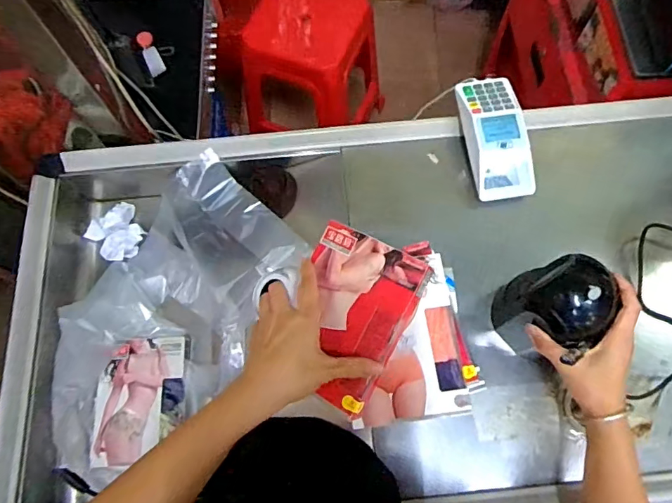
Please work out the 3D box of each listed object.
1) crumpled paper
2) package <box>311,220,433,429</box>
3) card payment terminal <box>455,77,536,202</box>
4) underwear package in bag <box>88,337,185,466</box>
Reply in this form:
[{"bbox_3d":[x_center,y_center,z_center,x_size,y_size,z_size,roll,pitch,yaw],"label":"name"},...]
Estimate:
[{"bbox_3d":[-0.344,-0.029,0.755,0.079,0.033,0.091,-39,75,-11],"label":"crumpled paper"},{"bbox_3d":[0.009,0.064,0.483,0.119,0.025,0.164,26,86,27],"label":"package"},{"bbox_3d":[0.227,-0.167,0.698,0.080,0.058,0.186,-10,71,-2],"label":"card payment terminal"},{"bbox_3d":[-0.272,0.203,0.659,0.112,0.026,0.163,-1,71,1],"label":"underwear package in bag"}]

